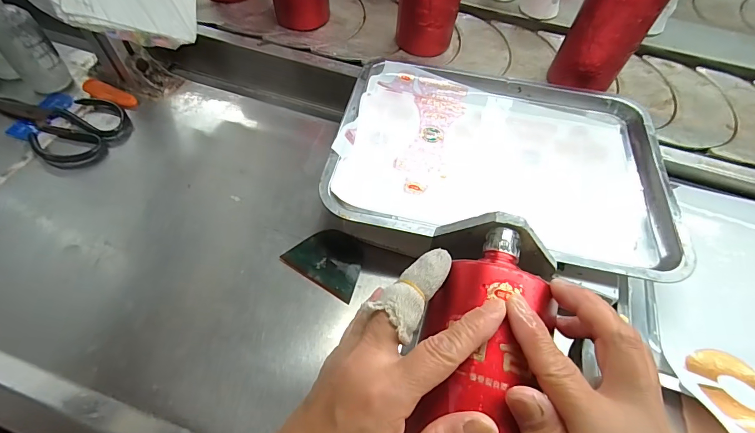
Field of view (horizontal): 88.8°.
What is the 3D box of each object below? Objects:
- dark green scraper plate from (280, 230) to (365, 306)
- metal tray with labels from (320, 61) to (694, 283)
[{"bbox_3d":[-0.048,0.042,0.394,0.080,0.006,0.060,29,71,18],"label":"dark green scraper plate"},{"bbox_3d":[0.130,-0.062,0.430,0.341,0.061,0.271,11,59,4],"label":"metal tray with labels"}]

